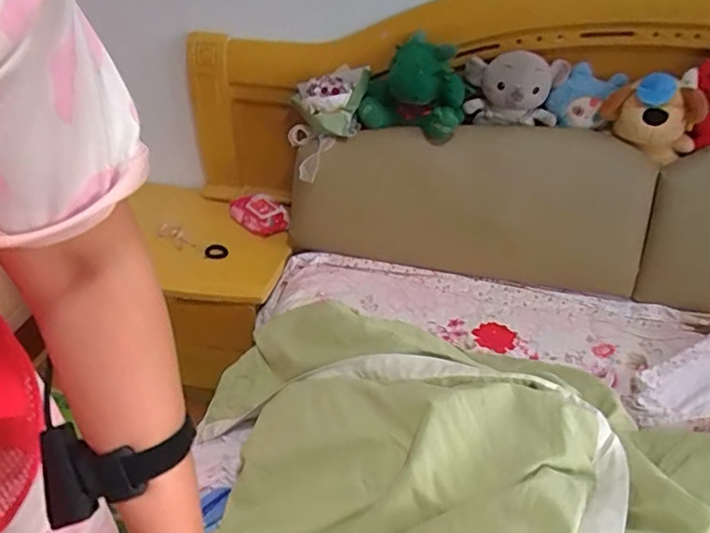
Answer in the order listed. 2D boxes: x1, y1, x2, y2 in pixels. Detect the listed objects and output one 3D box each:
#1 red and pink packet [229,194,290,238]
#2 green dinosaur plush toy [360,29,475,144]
[{"bbox_3d":[-0.247,-0.133,1.475,0.082,0.076,0.177,-29,44,-35],"label":"red and pink packet"},{"bbox_3d":[0.114,-0.378,1.190,0.212,0.192,0.101,23,40,29],"label":"green dinosaur plush toy"}]

